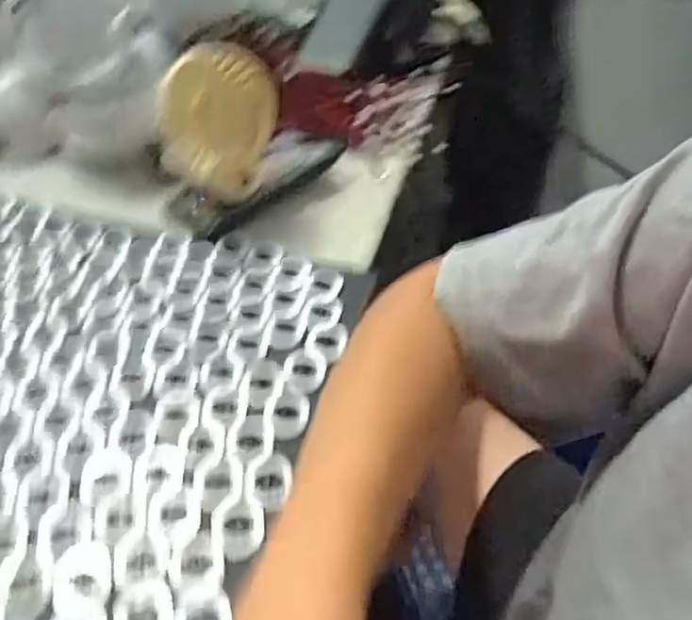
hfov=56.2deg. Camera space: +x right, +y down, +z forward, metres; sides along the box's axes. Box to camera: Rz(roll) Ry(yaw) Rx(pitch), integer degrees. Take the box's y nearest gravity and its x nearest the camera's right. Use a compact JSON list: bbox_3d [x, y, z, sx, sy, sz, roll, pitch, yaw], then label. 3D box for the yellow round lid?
[{"bbox_3d":[-0.099,-0.149,0.517,0.103,0.114,0.021,-34,54,-28],"label":"yellow round lid"}]

